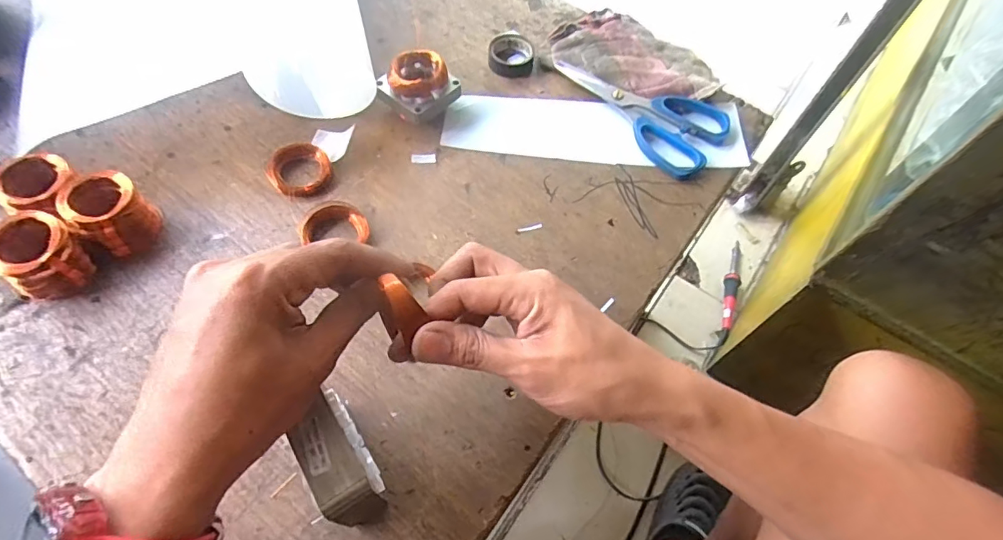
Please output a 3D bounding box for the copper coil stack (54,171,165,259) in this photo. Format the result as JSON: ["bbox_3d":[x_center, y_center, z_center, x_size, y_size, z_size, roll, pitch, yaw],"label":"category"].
[{"bbox_3d":[-0.299,-0.044,0.386,0.055,0.039,0.048,36,64,16],"label":"copper coil stack"}]

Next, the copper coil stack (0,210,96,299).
[{"bbox_3d":[-0.331,-0.008,0.361,0.050,0.043,0.052,32,63,14],"label":"copper coil stack"}]

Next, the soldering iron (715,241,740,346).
[{"bbox_3d":[0.438,0.036,0.956,0.025,0.038,0.246,22,61,9],"label":"soldering iron"}]

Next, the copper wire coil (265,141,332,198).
[{"bbox_3d":[-0.172,-0.085,0.427,0.050,0.021,0.042,-21,64,-15],"label":"copper wire coil"}]

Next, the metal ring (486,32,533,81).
[{"bbox_3d":[0.010,-0.222,0.519,0.046,0.019,0.048,5,60,-1],"label":"metal ring"}]

